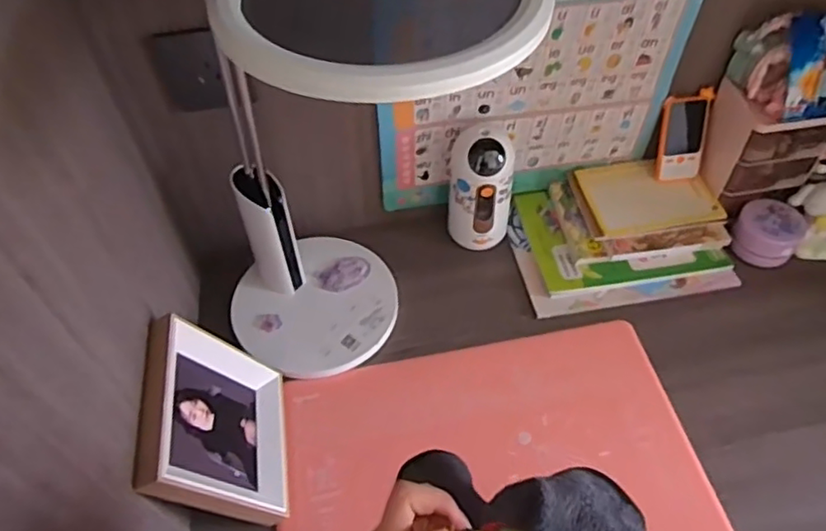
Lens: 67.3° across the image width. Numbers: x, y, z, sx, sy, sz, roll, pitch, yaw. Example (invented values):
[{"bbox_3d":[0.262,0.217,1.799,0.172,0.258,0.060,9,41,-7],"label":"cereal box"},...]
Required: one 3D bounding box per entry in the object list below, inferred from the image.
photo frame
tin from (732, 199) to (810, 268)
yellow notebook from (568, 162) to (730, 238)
[{"bbox_3d":[-0.199,0.157,0.638,0.022,0.181,0.180,-26,51,18],"label":"photo frame"},{"bbox_3d":[0.485,-0.045,0.851,0.080,0.049,0.088,-1,52,1],"label":"tin"},{"bbox_3d":[0.328,-0.098,0.872,0.177,0.017,0.129,-9,52,-5],"label":"yellow notebook"}]

